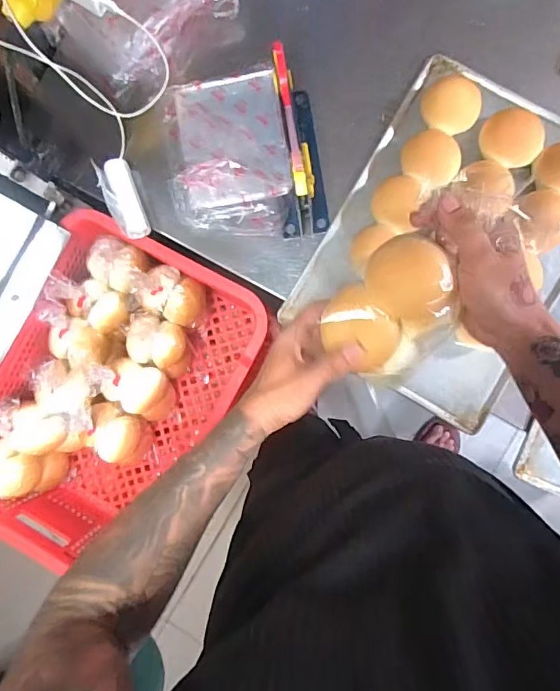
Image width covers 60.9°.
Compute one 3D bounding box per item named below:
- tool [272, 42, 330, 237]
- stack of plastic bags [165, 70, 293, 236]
[{"bbox_3d":[0.026,-0.269,0.643,0.065,0.147,0.216,-5,89,5],"label":"tool"},{"bbox_3d":[-0.080,-0.283,0.687,0.171,0.034,0.250,-3,89,5],"label":"stack of plastic bags"}]

